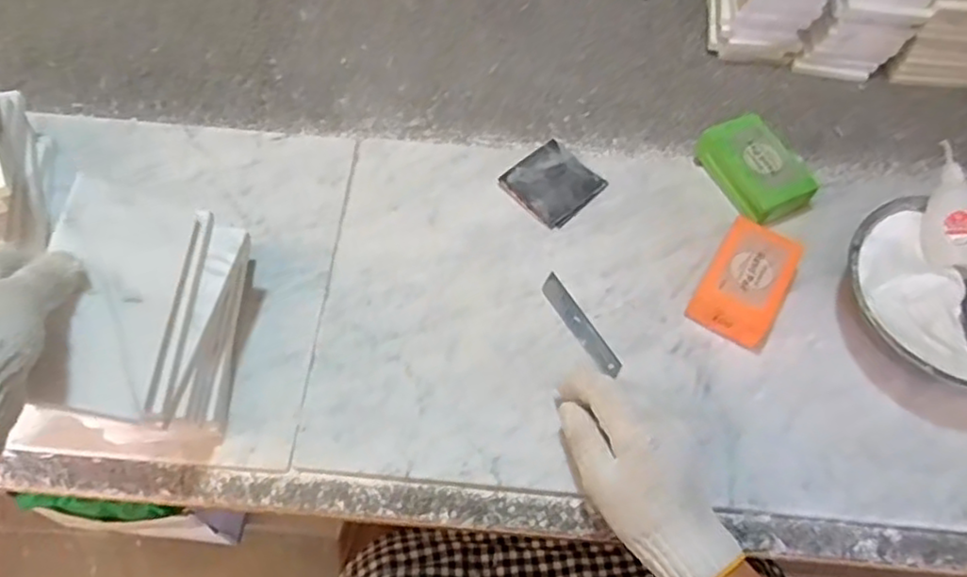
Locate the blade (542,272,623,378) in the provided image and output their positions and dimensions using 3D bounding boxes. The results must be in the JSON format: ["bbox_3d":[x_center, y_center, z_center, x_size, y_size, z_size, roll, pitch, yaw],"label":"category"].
[{"bbox_3d":[0.077,0.029,0.536,0.021,0.004,0.098,-22,62,-24],"label":"blade"}]

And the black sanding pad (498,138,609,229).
[{"bbox_3d":[0.061,-0.093,0.590,0.073,0.006,0.070,-40,73,-23],"label":"black sanding pad"}]

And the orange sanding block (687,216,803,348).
[{"bbox_3d":[0.213,-0.007,0.539,0.061,0.031,0.101,29,65,14],"label":"orange sanding block"}]

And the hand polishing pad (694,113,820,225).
[{"bbox_3d":[0.240,-0.106,0.590,0.065,0.029,0.096,-22,64,-12],"label":"hand polishing pad"}]

